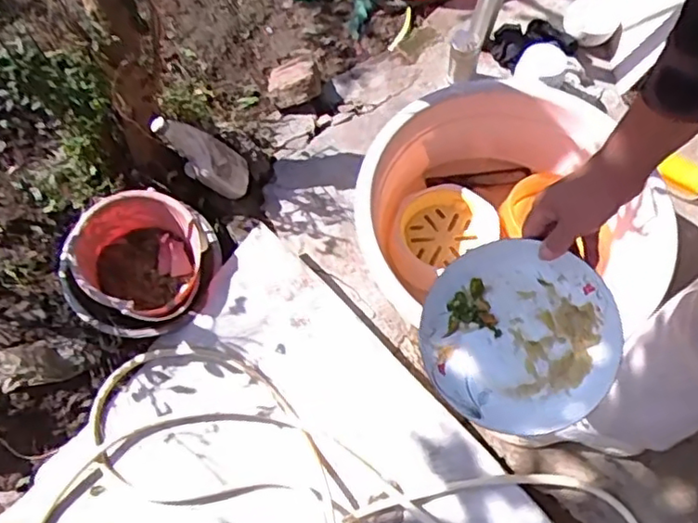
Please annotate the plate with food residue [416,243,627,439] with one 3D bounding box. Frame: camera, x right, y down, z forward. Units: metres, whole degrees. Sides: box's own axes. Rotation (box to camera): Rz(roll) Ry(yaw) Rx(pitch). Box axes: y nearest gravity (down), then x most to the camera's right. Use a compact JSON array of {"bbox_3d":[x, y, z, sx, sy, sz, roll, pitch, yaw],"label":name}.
[{"bbox_3d":[0.177,0.077,0.662,0.193,0.025,0.190,-2,79,11],"label":"plate with food residue"}]

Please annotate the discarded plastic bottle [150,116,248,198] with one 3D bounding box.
[{"bbox_3d":[-0.281,-0.204,1.183,0.053,0.212,0.092,-14,55,37],"label":"discarded plastic bottle"}]

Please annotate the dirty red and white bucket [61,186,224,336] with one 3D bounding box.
[{"bbox_3d":[-0.362,0.014,1.108,0.271,0.149,0.205,-30,66,-11],"label":"dirty red and white bucket"}]

